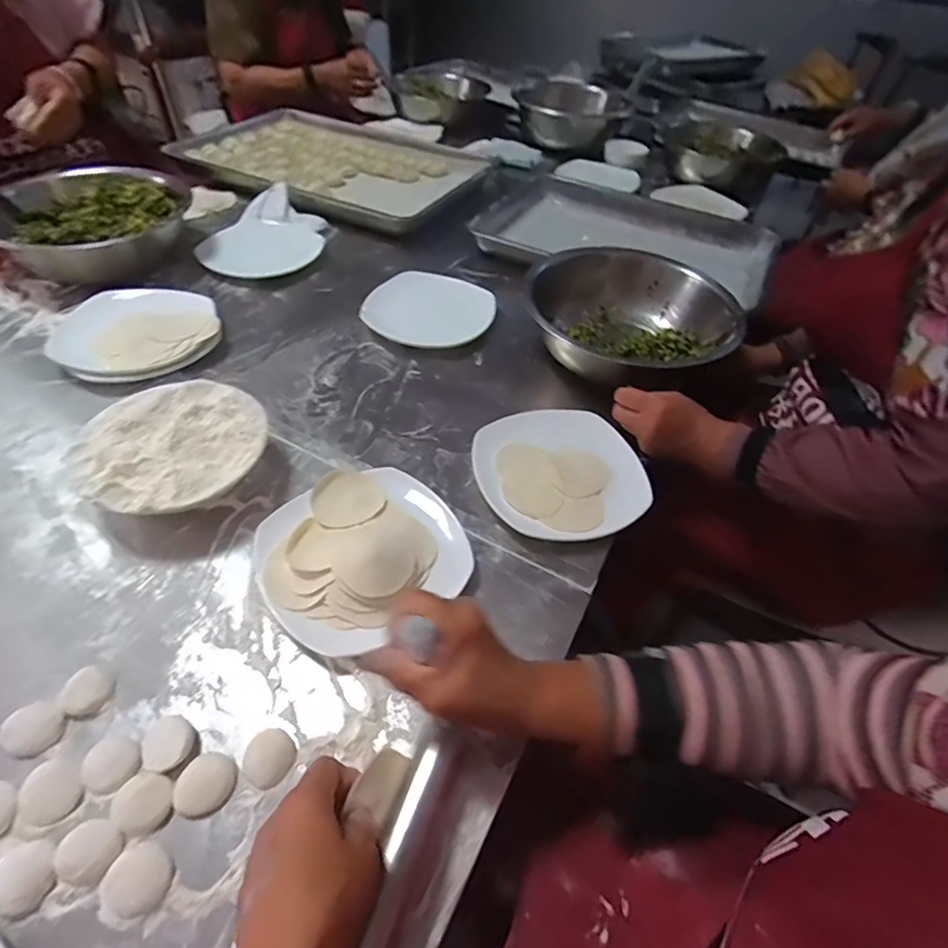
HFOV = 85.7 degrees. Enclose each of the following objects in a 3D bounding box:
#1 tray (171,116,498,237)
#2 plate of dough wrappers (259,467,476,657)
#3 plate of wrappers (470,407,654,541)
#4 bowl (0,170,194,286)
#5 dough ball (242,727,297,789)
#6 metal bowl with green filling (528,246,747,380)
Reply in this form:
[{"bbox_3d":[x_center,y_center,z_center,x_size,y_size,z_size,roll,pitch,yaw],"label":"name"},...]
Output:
[{"bbox_3d":[-0.287,-0.670,1.084,0.604,0.040,0.431,19,51,14],"label":"tray"},{"bbox_3d":[-0.104,0.063,0.474,0.175,0.030,0.166,-31,57,-26],"label":"plate of dough wrappers"},{"bbox_3d":[0.093,-0.005,0.563,0.180,0.021,0.180,1,49,-1],"label":"plate of wrappers"},{"bbox_3d":[-0.578,-0.389,0.791,0.273,0.096,0.211,-28,55,-24],"label":"bowl"},{"bbox_3d":[-0.145,0.200,0.363,0.030,0.016,0.034,25,53,19],"label":"dough ball"},{"bbox_3d":[0.210,-0.212,0.713,0.255,0.098,0.272,1,49,-1],"label":"metal bowl with green filling"}]

